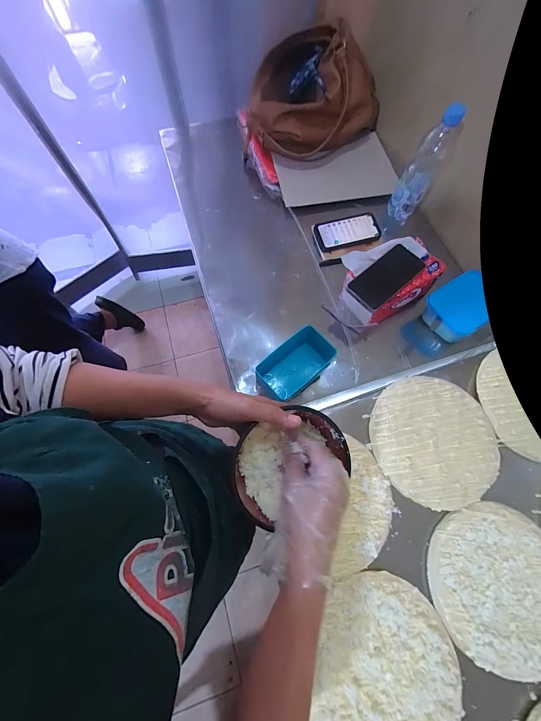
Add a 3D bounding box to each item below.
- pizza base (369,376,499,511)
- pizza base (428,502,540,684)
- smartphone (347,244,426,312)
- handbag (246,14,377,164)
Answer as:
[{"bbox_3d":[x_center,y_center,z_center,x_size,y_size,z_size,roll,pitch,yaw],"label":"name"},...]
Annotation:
[{"bbox_3d":[0.263,0.125,0.459,0.191,0.012,0.196,-6,70,-4],"label":"pizza base"},{"bbox_3d":[0.327,0.315,0.402,0.193,0.016,0.194,-10,71,-6],"label":"pizza base"},{"bbox_3d":[0.240,-0.173,0.583,0.174,0.014,0.076,-38,76,-14],"label":"smartphone"},{"bbox_3d":[0.122,-0.644,0.717,0.334,0.220,0.130,-1,70,-1],"label":"handbag"}]

